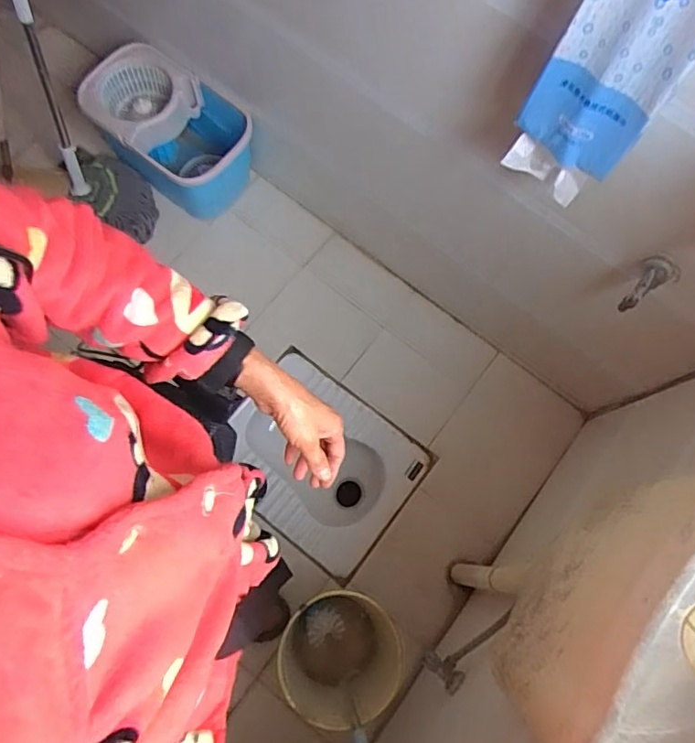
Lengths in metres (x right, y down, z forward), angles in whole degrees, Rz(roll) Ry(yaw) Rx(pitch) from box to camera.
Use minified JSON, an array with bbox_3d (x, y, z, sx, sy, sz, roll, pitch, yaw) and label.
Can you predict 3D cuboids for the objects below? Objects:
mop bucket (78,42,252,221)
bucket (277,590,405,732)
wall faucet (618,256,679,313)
[{"bbox_3d":[-0.498,-0.667,1.563,0.413,0.321,0.271,36,76,10],"label":"mop bucket"},{"bbox_3d":[-0.019,0.636,1.234,0.250,0.285,0.225,-1,73,-1],"label":"bucket"},{"bbox_3d":[0.524,-0.158,0.935,0.097,0.088,0.059,-37,77,-11],"label":"wall faucet"}]

